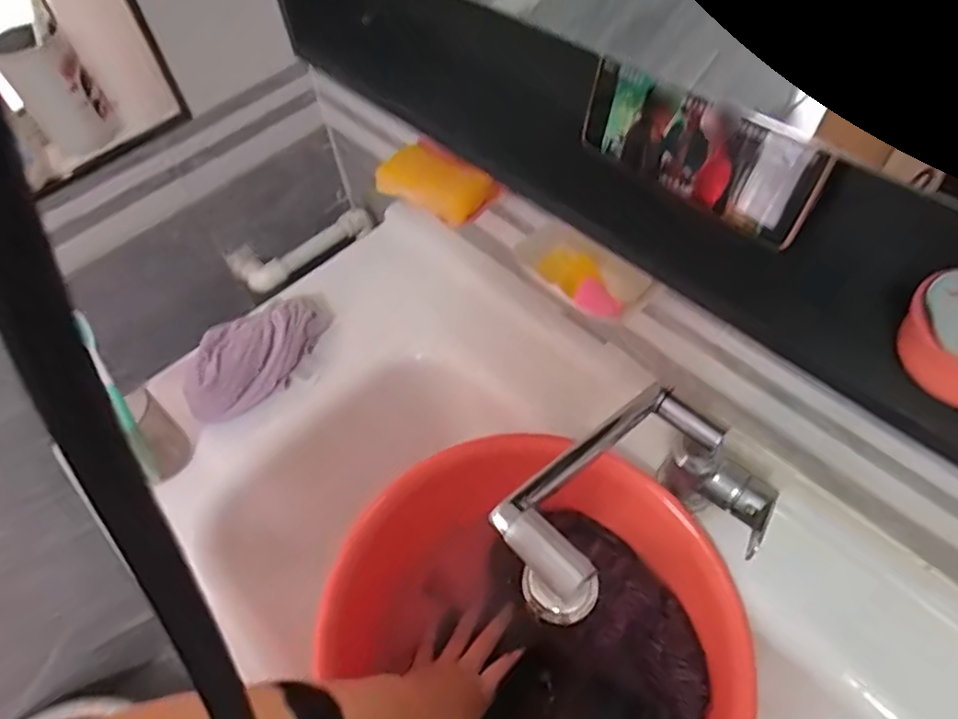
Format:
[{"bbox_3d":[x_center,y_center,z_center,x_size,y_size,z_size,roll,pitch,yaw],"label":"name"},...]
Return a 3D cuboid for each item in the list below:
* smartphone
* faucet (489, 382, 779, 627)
[{"bbox_3d":[0.139,-0.136,0.416,0.009,0.064,0.167,-30,55,-32],"label":"smartphone"},{"bbox_3d":[0.121,0.105,0.472,0.259,0.096,0.119,-8,48,-40],"label":"faucet"}]

